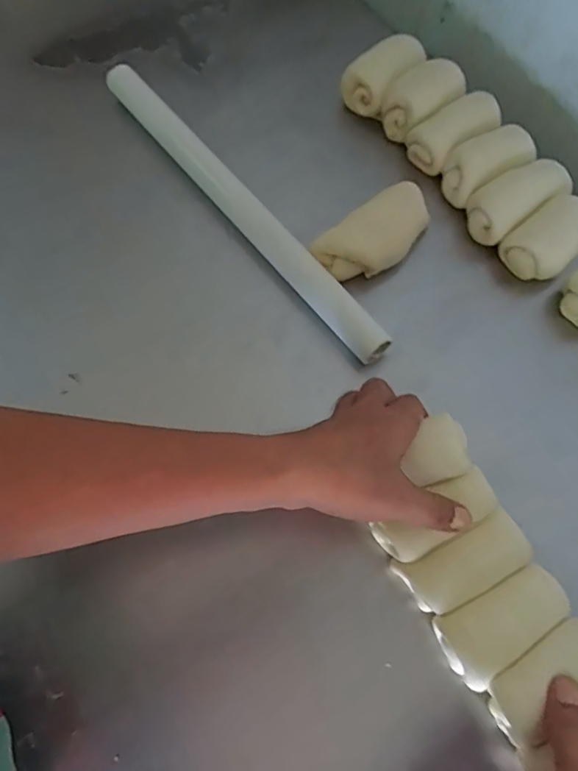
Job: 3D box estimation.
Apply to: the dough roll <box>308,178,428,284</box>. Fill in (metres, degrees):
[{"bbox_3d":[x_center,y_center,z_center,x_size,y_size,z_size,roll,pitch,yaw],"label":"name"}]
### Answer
[{"bbox_3d":[0.080,-0.138,0.479,0.116,0.041,0.060,-37,75,-13],"label":"dough roll"}]

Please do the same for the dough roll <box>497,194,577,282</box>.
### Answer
[{"bbox_3d":[0.238,-0.132,0.476,0.081,0.052,0.057,-43,76,-14],"label":"dough roll"}]

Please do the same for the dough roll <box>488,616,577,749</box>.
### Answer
[{"bbox_3d":[0.174,0.193,0.340,0.089,0.031,0.042,-33,74,-5],"label":"dough roll"}]

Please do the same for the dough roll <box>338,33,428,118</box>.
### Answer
[{"bbox_3d":[0.096,-0.322,0.542,0.084,0.050,0.052,-41,75,-14],"label":"dough roll"}]

